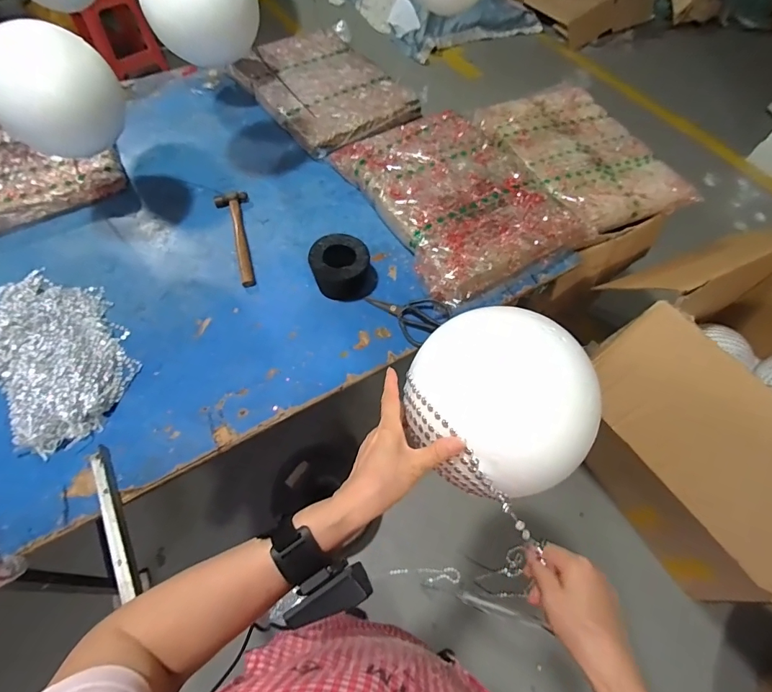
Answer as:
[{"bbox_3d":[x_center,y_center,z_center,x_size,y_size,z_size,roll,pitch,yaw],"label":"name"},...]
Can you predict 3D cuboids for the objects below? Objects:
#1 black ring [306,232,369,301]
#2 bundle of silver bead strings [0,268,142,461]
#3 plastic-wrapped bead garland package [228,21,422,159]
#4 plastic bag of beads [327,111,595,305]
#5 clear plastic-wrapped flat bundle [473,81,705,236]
[{"bbox_3d":[-0.090,-0.156,0.827,0.110,0.082,0.104,1,58,-1],"label":"black ring"},{"bbox_3d":[-0.601,0.000,0.749,0.212,0.032,0.392,-34,65,-21],"label":"bundle of silver bead strings"},{"bbox_3d":[-0.179,-0.753,1.207,0.371,0.066,0.565,-30,63,-19],"label":"plastic-wrapped bead garland package"},{"bbox_3d":[0.177,-0.355,0.963,0.427,0.062,0.533,-23,61,-15],"label":"plastic bag of beads"},{"bbox_3d":[0.528,-0.542,1.149,0.380,0.047,0.543,-19,60,-14],"label":"clear plastic-wrapped flat bundle"}]

